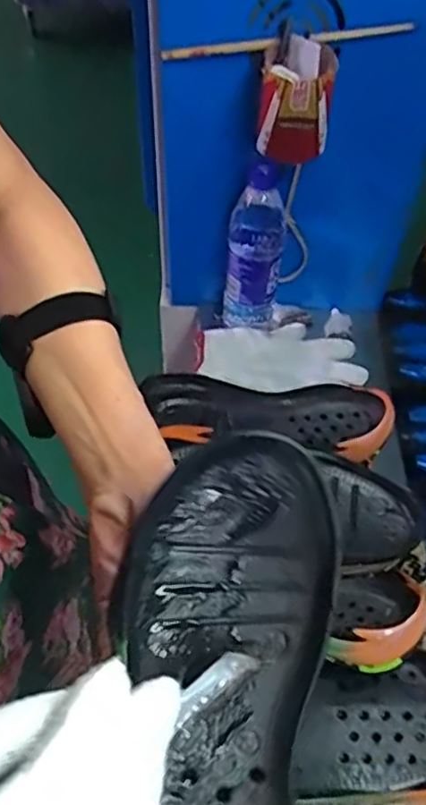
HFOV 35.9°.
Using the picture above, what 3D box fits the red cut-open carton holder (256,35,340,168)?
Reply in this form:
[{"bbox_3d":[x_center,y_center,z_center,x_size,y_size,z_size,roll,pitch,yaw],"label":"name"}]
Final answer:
[{"bbox_3d":[0.077,-0.281,0.615,0.064,0.092,0.061,10,53,6],"label":"red cut-open carton holder"}]

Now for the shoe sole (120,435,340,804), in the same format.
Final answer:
[{"bbox_3d":[0.005,0.143,0.285,0.087,0.035,0.248,3,86,1],"label":"shoe sole"}]

